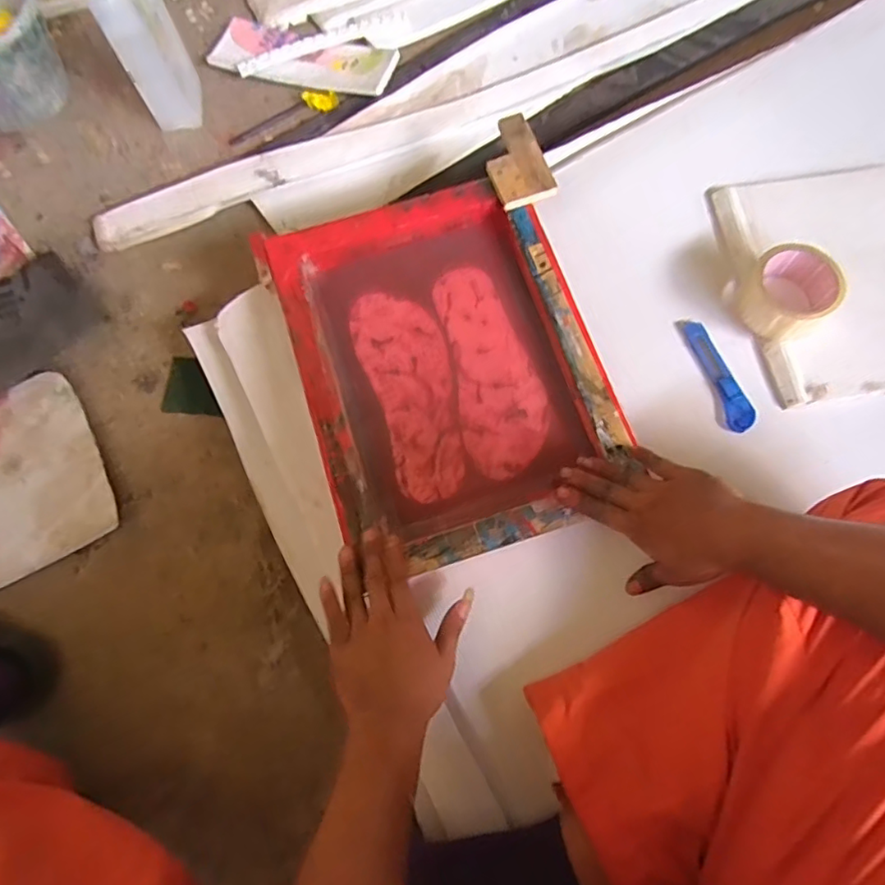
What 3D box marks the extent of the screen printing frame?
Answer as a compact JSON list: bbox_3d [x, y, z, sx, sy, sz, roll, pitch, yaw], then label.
[{"bbox_3d":[0.004,-0.083,0.633,0.305,0.053,0.394,-18,75,-4],"label":"screen printing frame"}]

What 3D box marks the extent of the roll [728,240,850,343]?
[{"bbox_3d":[0.383,-0.171,0.639,0.096,0.054,0.096,0,74,1],"label":"roll"}]

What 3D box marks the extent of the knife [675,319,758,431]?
[{"bbox_3d":[0.309,-0.080,0.651,0.031,0.012,0.143,-20,75,-5],"label":"knife"}]

